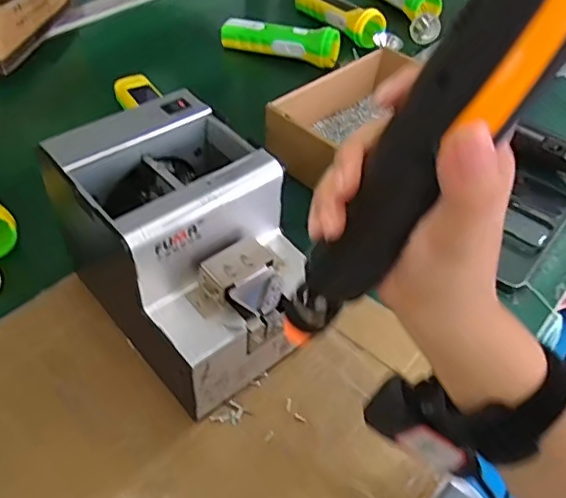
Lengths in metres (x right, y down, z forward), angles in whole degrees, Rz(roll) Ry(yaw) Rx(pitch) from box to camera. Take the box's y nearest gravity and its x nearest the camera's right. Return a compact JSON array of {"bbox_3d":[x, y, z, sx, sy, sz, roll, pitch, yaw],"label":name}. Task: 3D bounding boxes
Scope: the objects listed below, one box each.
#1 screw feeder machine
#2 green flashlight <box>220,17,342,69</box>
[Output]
[{"bbox_3d":[-0.069,0.001,0.420,0.121,0.148,0.170,-32,57,-28],"label":"screw feeder machine"},{"bbox_3d":[-0.006,-0.292,0.765,0.165,0.046,0.044,15,48,10],"label":"green flashlight"}]

